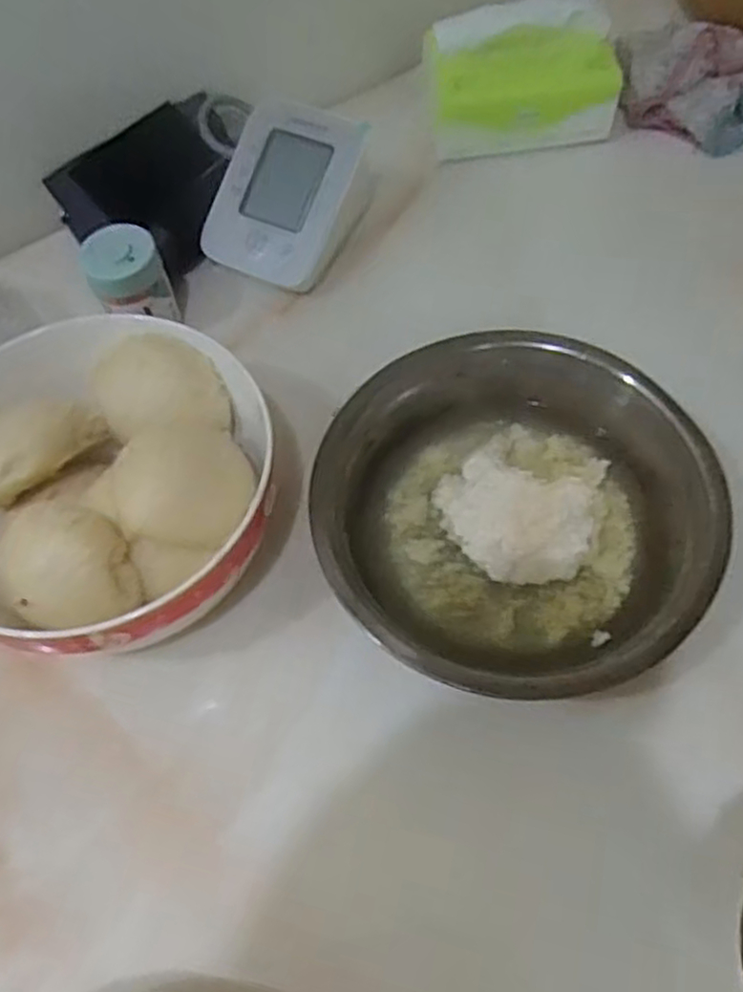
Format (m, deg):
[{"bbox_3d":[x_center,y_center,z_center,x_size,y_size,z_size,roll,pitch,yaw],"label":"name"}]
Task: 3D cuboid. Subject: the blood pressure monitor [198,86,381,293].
[{"bbox_3d":[-0.064,-0.231,0.581,0.095,0.074,0.127,21,67,14],"label":"blood pressure monitor"}]

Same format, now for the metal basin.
[{"bbox_3d":[0.081,0.010,0.452,0.214,0.059,0.222,-2,63,3],"label":"metal basin"}]

